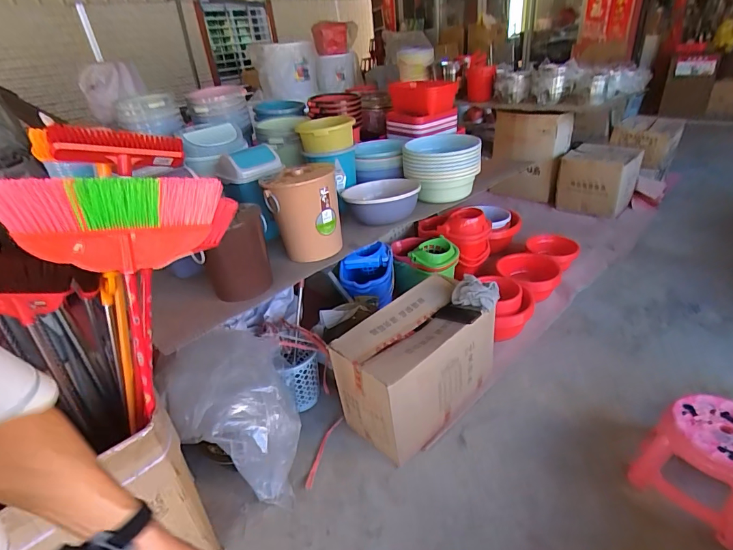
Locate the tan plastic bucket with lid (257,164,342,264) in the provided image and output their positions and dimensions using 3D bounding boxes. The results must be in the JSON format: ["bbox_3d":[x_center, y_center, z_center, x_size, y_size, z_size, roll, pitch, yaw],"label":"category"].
[{"bbox_3d":[-0.198,-0.201,1.290,0.218,0.245,0.208,-3,33,2],"label":"tan plastic bucket with lid"}]

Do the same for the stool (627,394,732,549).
[{"bbox_3d":[0.996,0.536,1.178,0.277,0.250,0.282,-28,40,-33],"label":"stool"}]

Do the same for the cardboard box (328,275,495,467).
[{"bbox_3d":[0.188,0.331,1.510,0.561,0.401,0.327,-29,40,-34],"label":"cardboard box"}]

